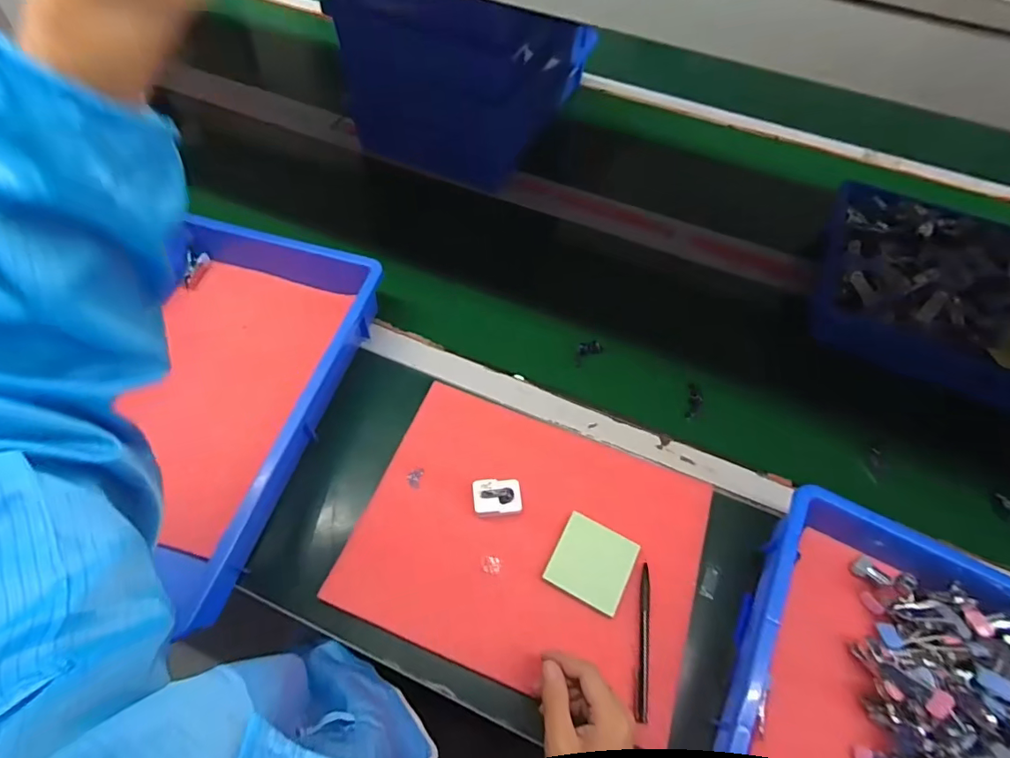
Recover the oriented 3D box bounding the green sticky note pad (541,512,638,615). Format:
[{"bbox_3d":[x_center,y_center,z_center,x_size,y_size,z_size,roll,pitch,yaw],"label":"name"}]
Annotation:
[{"bbox_3d":[0.089,0.187,0.520,0.075,0.010,0.074,26,61,12],"label":"green sticky note pad"}]

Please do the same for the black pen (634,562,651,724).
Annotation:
[{"bbox_3d":[0.133,0.249,0.490,0.013,0.007,0.134,10,59,3],"label":"black pen"}]

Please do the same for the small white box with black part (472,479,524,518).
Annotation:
[{"bbox_3d":[-0.008,0.127,0.547,0.050,0.017,0.034,-3,59,-5],"label":"small white box with black part"}]

